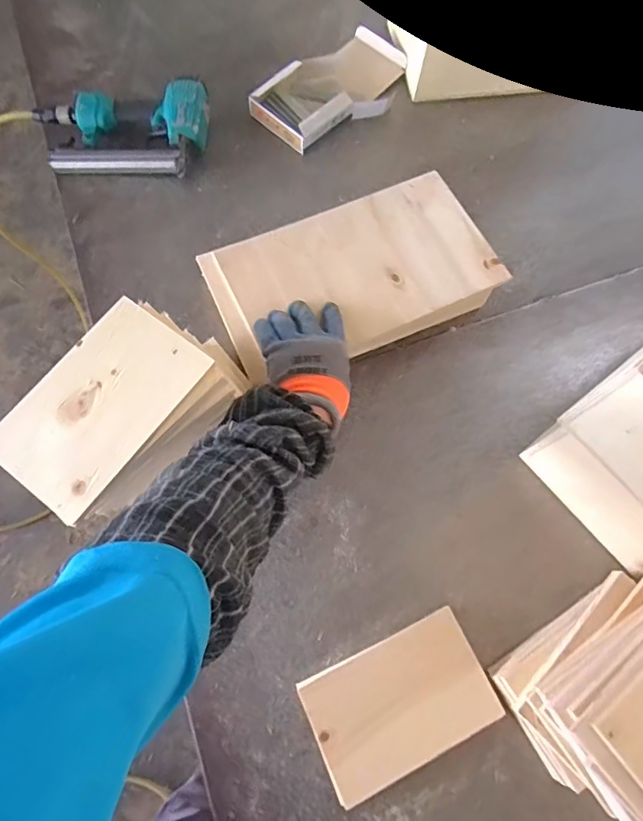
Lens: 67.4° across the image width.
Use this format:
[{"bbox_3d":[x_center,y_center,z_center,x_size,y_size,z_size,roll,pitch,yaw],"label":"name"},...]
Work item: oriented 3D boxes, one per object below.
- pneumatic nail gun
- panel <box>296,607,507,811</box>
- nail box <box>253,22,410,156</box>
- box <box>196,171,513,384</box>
[{"bbox_3d":[-0.309,-0.440,0.745,0.262,0.065,0.156,2,69,-1],"label":"pneumatic nail gun"},{"bbox_3d":[0.081,0.303,0.501,0.181,0.011,0.116,-25,71,-6],"label":"panel"},{"bbox_3d":[0.024,-0.545,0.817,0.298,0.041,0.150,-39,75,-15],"label":"nail box"},{"bbox_3d":[0.044,-0.177,0.663,0.364,0.065,0.207,-23,72,-10],"label":"box"}]

